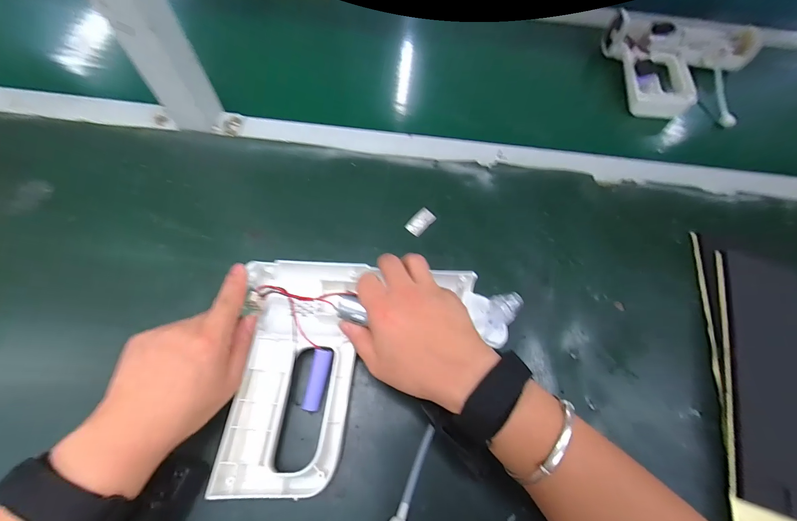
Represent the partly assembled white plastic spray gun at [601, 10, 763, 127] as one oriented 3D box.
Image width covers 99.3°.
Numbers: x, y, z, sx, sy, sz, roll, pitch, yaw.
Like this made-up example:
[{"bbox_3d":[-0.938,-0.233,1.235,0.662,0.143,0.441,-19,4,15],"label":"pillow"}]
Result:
[{"bbox_3d":[0.414,-0.285,0.483,0.205,0.040,0.189,1,67,-2],"label":"partly assembled white plastic spray gun"}]

